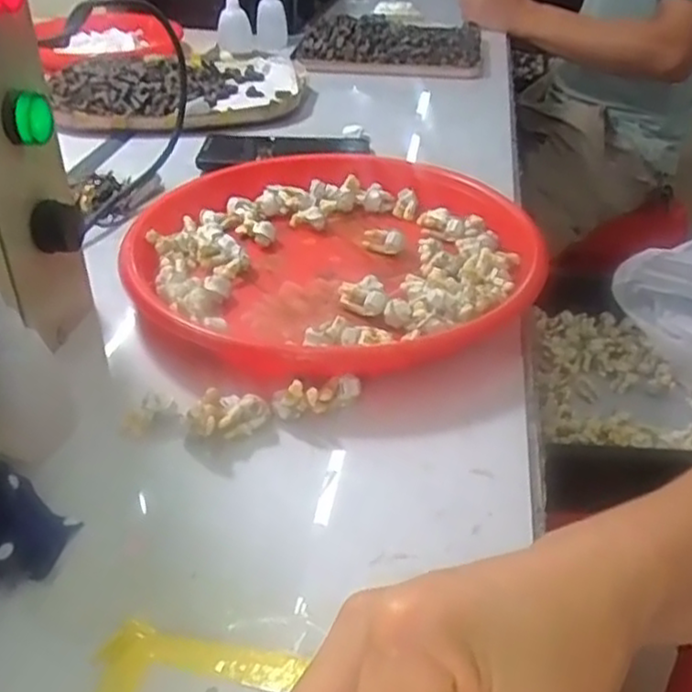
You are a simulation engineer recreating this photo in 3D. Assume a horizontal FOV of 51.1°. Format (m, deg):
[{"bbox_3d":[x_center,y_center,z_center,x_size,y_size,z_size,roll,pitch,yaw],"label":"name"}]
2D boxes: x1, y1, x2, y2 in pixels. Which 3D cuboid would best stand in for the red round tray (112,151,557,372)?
[{"bbox_3d":[-0.009,-0.072,0.531,0.280,0.034,0.274,1,36,-1],"label":"red round tray"}]

